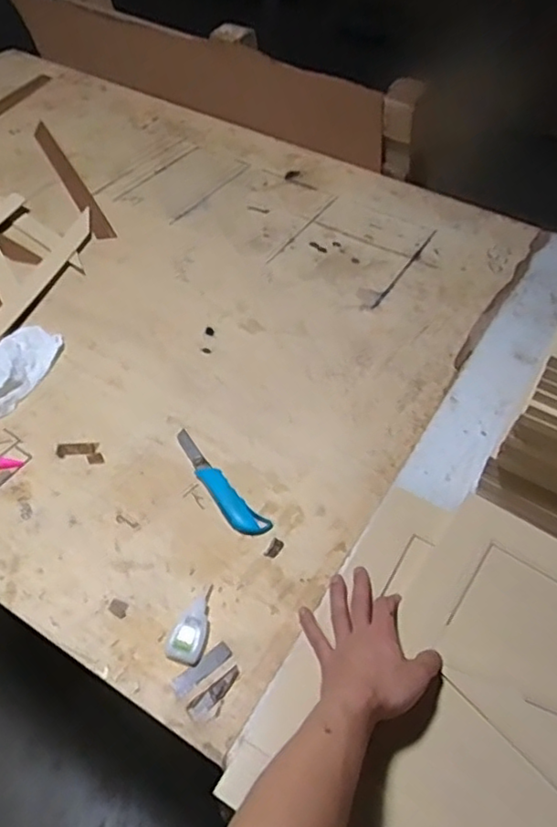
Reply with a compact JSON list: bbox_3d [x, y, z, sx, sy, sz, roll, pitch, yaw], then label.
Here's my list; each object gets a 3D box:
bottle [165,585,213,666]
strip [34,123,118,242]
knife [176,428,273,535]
[{"bbox_3d":[-0.103,0.252,0.729,0.042,0.021,0.092,9,49,3],"label":"bottle"},{"bbox_3d":[-0.473,-0.538,1.388,0.042,0.012,0.546,-19,51,-23],"label":"strip"},{"bbox_3d":[-0.091,0.096,0.865,0.039,0.017,0.215,-30,57,-26],"label":"knife"}]

